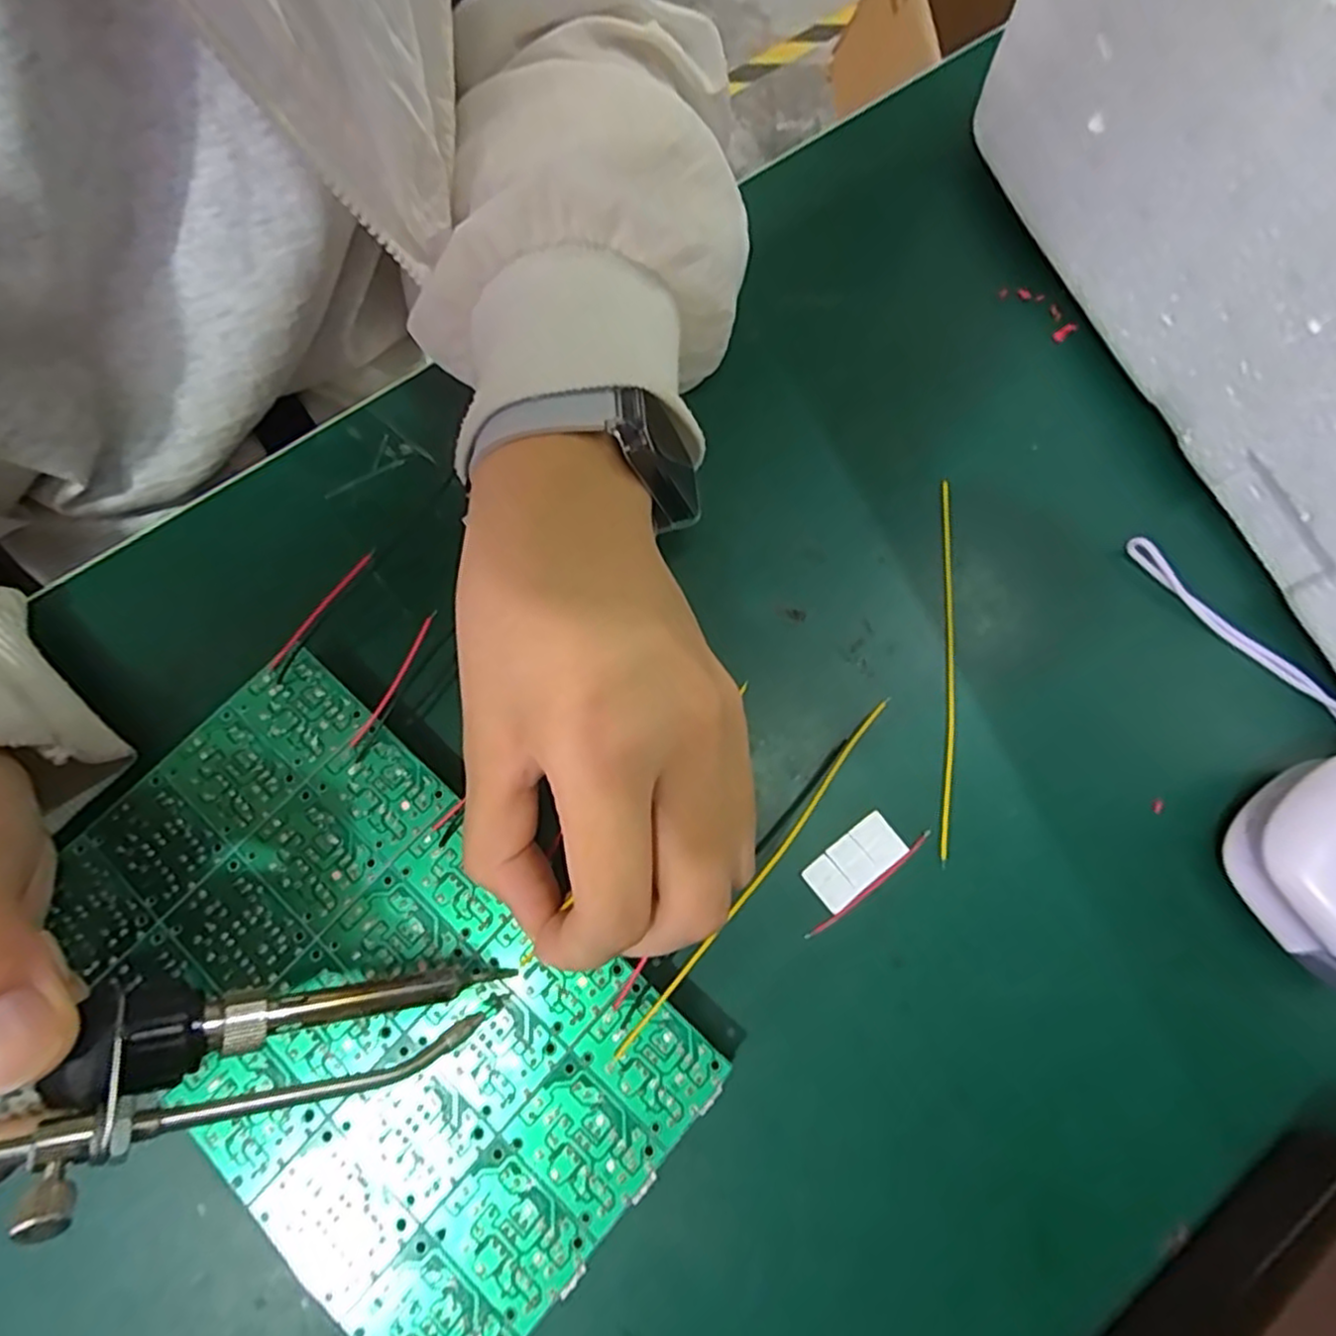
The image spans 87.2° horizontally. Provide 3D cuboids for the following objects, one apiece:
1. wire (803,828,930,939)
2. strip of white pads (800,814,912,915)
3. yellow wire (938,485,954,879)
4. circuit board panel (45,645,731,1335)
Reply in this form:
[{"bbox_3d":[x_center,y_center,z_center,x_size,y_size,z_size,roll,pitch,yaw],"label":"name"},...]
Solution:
[{"bbox_3d":[0.060,0.064,0.207,0.049,0.004,0.004,-37,77,-10],"label":"wire"},{"bbox_3d":[0.056,0.057,0.209,0.030,0.004,0.015,-37,77,-10],"label":"strip of white pads"},{"bbox_3d":[0.091,-0.003,0.228,0.005,0.004,0.128,6,74,2],"label":"yellow wire"},{"bbox_3d":[-0.082,0.086,0.194,0.173,0.017,0.101,41,78,11],"label":"circuit board panel"}]

